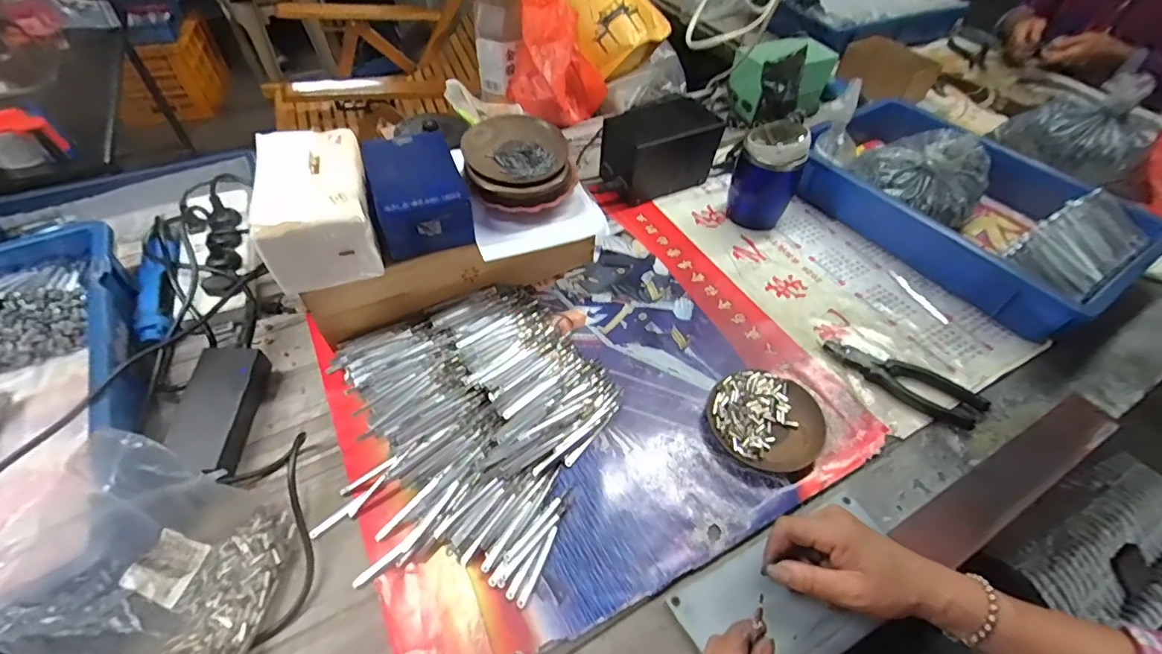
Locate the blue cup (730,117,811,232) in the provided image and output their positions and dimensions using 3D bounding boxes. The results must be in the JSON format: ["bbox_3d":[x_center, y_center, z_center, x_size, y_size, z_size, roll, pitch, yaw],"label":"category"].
[{"bbox_3d":[0.267,-0.215,0.723,0.087,0.139,0.099,20,52,13],"label":"blue cup"}]

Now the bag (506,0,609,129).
[{"bbox_3d":[-0.037,-0.467,0.849,0.165,0.208,0.179,0,50,-2],"label":"bag"}]

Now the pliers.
[{"bbox_3d":[0.365,0.062,0.572,0.170,0.017,0.065,28,54,19],"label":"pliers"}]

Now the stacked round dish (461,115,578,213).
[{"bbox_3d":[-0.070,-0.192,0.582,0.128,0.046,0.132,-12,52,-12],"label":"stacked round dish"}]

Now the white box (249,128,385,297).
[{"bbox_3d":[-0.264,-0.123,0.509,0.096,0.088,0.148,-13,52,-13],"label":"white box"}]

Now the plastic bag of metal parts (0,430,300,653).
[{"bbox_3d":[-0.310,0.171,0.364,0.154,0.125,0.147,16,51,8],"label":"plastic bag of metal parts"}]

